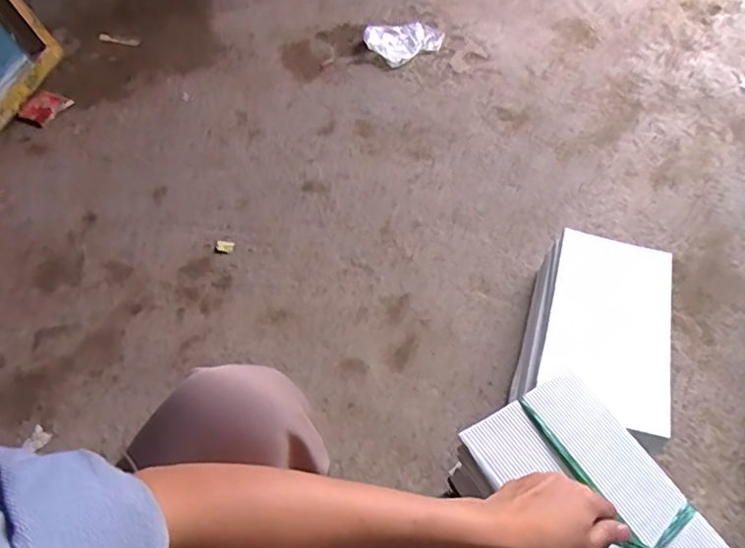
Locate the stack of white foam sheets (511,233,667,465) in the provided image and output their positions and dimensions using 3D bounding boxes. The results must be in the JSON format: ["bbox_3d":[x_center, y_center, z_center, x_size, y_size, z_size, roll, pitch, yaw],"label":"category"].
[{"bbox_3d":[0.303,0.081,0.765,0.174,0.075,0.292,16,55,11],"label":"stack of white foam sheets"}]

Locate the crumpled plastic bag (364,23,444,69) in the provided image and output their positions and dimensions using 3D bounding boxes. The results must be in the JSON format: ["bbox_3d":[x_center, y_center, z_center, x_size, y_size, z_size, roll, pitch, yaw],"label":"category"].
[{"bbox_3d":[0.071,-0.537,1.269,0.176,0.022,0.140,-30,59,-22],"label":"crumpled plastic bag"}]

